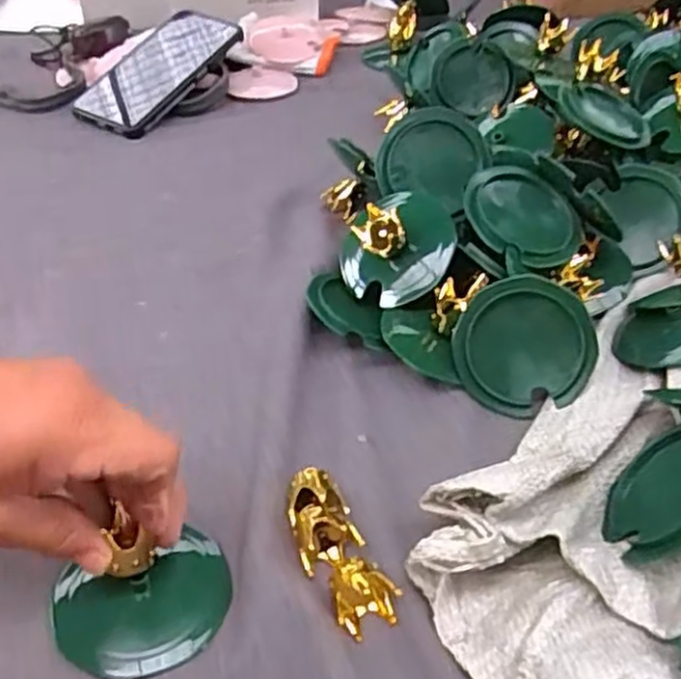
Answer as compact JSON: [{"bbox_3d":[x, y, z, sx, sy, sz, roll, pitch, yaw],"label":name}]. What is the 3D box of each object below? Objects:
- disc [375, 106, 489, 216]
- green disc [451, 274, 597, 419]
[{"bbox_3d":[0.058,-0.117,0.489,0.068,0.060,0.012,11,0,-13],"label":"disc"},{"bbox_3d":[0.099,0.003,0.418,0.072,0.071,0.005,-14,-1,10],"label":"green disc"}]

